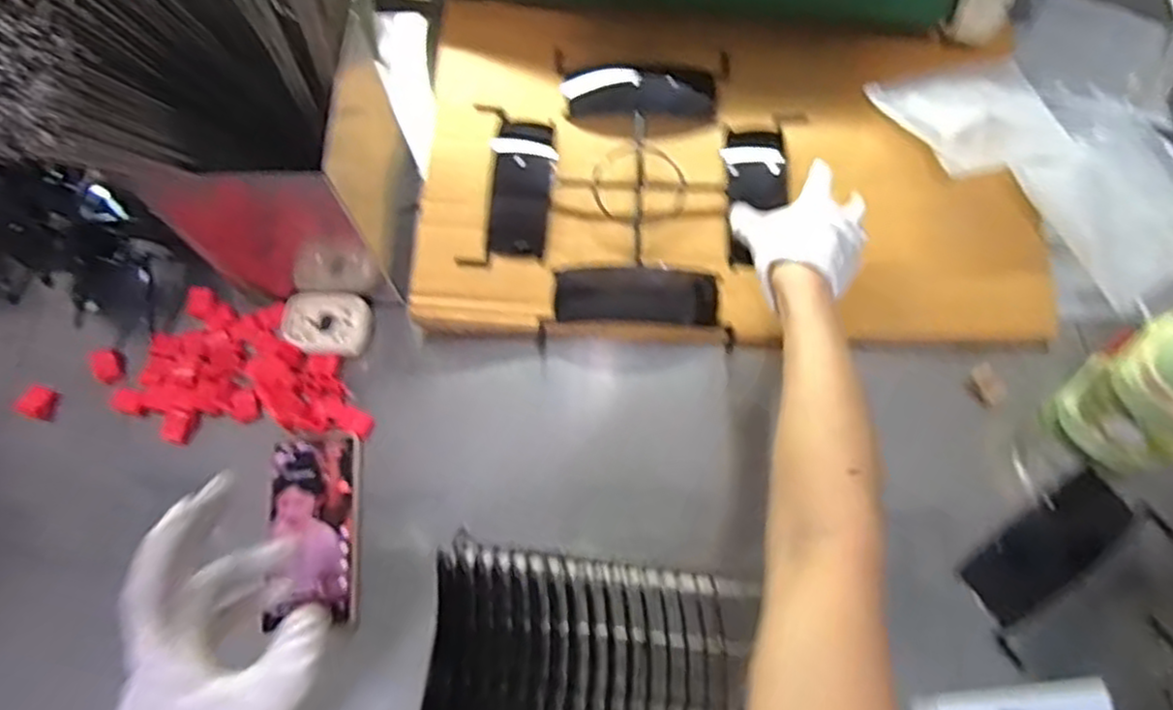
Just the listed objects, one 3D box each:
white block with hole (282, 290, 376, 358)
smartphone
[{"bbox_3d":[-0.239,-0.030,0.686,0.071,0.029,0.062,18,70,9],"label":"white block with hole"},{"bbox_3d":[-0.224,0.141,0.616,0.069,0.014,0.156,-4,62,-7],"label":"smartphone"}]

